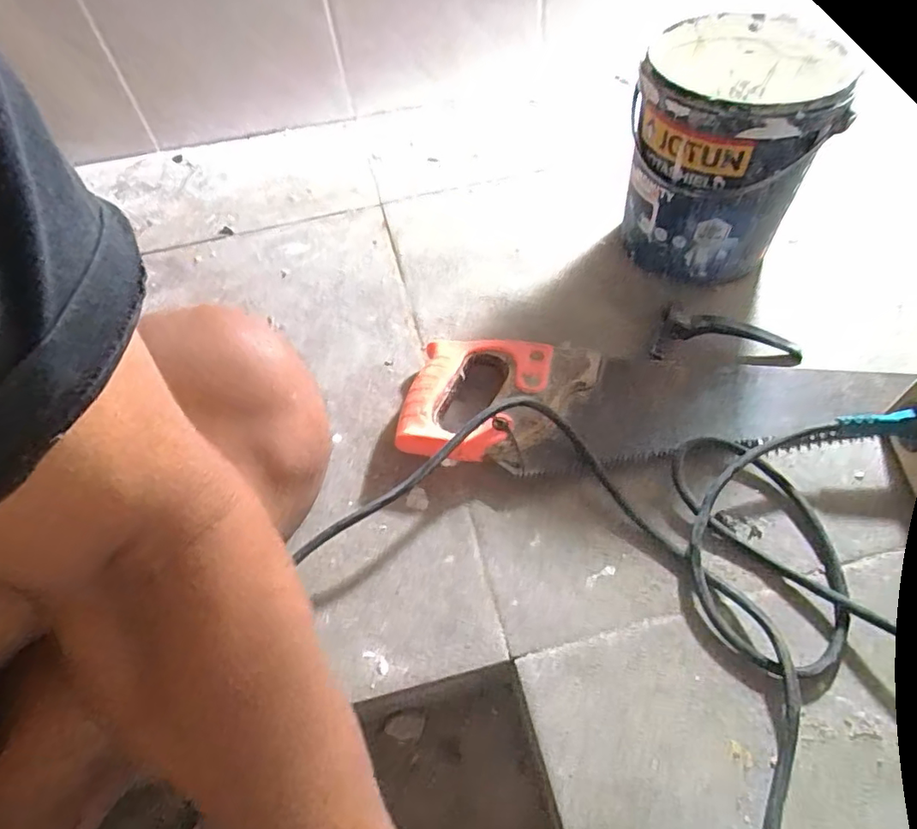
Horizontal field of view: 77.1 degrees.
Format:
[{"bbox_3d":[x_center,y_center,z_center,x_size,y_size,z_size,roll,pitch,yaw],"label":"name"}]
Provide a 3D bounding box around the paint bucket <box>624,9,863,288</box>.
[{"bbox_3d":[0.232,-0.239,0.525,0.144,0.167,0.172,7,56,10],"label":"paint bucket"}]

